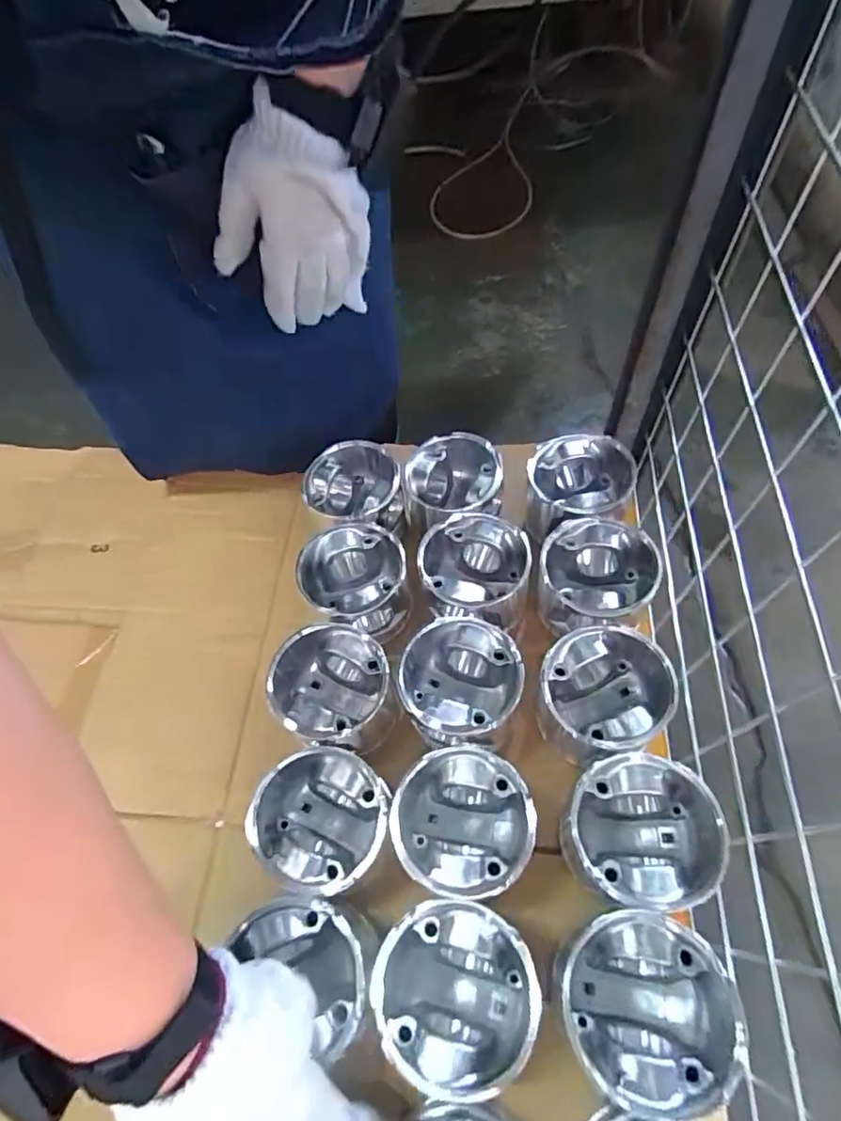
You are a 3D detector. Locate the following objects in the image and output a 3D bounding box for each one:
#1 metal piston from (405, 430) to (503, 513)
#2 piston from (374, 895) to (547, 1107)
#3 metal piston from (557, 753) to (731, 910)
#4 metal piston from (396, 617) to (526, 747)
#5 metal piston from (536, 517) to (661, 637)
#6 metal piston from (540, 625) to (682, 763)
[{"bbox_3d":[0.032,-0.074,0.552,0.086,0.071,0.088,-11,59,-2],"label":"metal piston"},{"bbox_3d":[0.022,0.265,0.353,0.091,0.075,0.089,-11,59,-2],"label":"piston"},{"bbox_3d":[0.147,0.185,0.388,0.092,0.071,0.090,-2,59,3],"label":"metal piston"},{"bbox_3d":[0.031,0.099,0.452,0.091,0.062,0.096,-2,59,3],"label":"metal piston"},{"bbox_3d":[0.149,0.018,0.485,0.091,0.064,0.091,-2,59,3],"label":"metal piston"},{"bbox_3d":[0.140,0.107,0.441,0.094,0.080,0.086,-2,59,3],"label":"metal piston"}]

